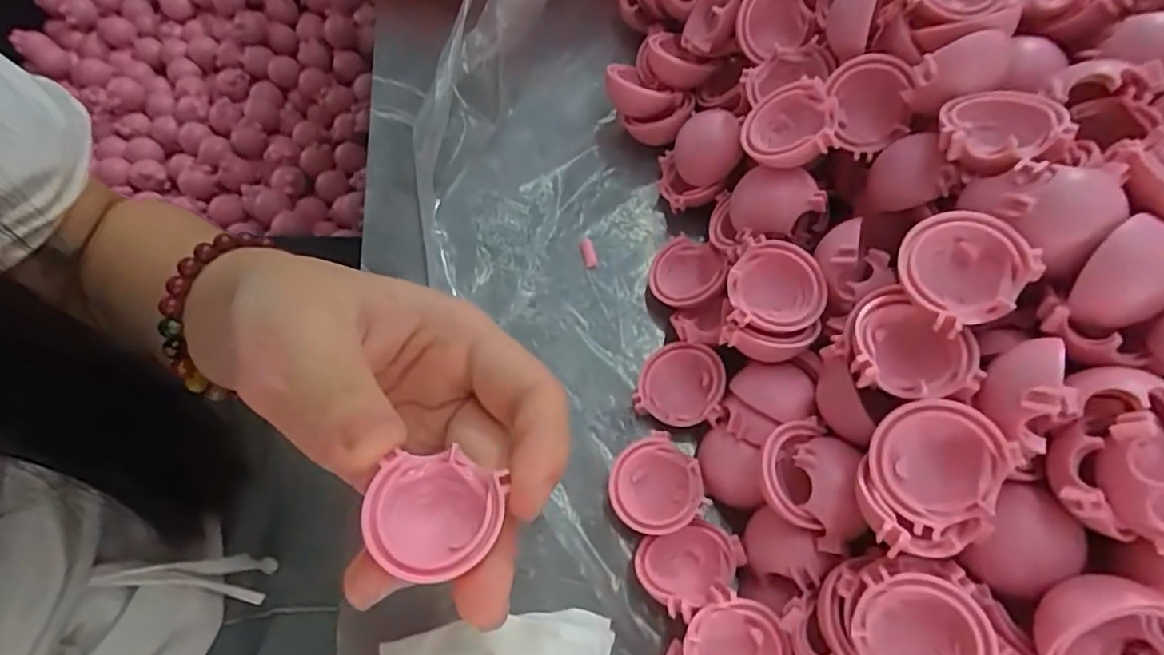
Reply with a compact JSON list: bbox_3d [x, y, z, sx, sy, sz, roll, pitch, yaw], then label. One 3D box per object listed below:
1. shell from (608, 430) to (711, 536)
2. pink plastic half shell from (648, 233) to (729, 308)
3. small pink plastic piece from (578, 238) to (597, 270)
[{"bbox_3d":[0.023,0.052,0.203,0.028,0.016,0.029,0,67,1],"label":"shell"},{"bbox_3d":[0.039,-0.021,0.233,0.029,0.012,0.029,-6,51,18],"label":"pink plastic half shell"},{"bbox_3d":[0.002,-0.029,0.246,0.006,0.004,0.013,-12,67,-4],"label":"small pink plastic piece"}]

